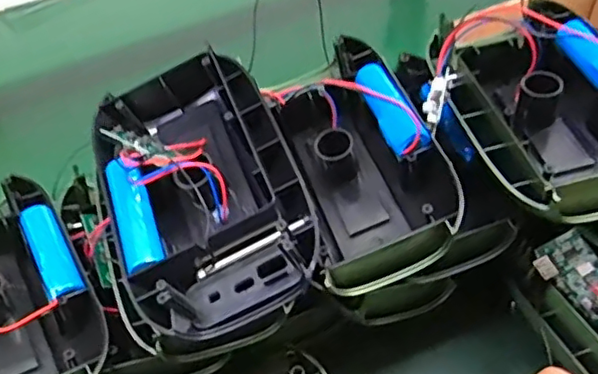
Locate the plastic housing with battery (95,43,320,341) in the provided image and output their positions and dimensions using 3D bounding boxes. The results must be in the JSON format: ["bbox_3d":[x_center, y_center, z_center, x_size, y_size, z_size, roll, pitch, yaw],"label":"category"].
[{"bbox_3d":[-0.054,-0.002,0.314,0.102,0.048,0.158,-26,57,-4],"label":"plastic housing with battery"}]

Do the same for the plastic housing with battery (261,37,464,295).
[{"bbox_3d":[0.034,-0.022,0.338,0.074,0.063,0.161,-12,46,-6],"label":"plastic housing with battery"}]

